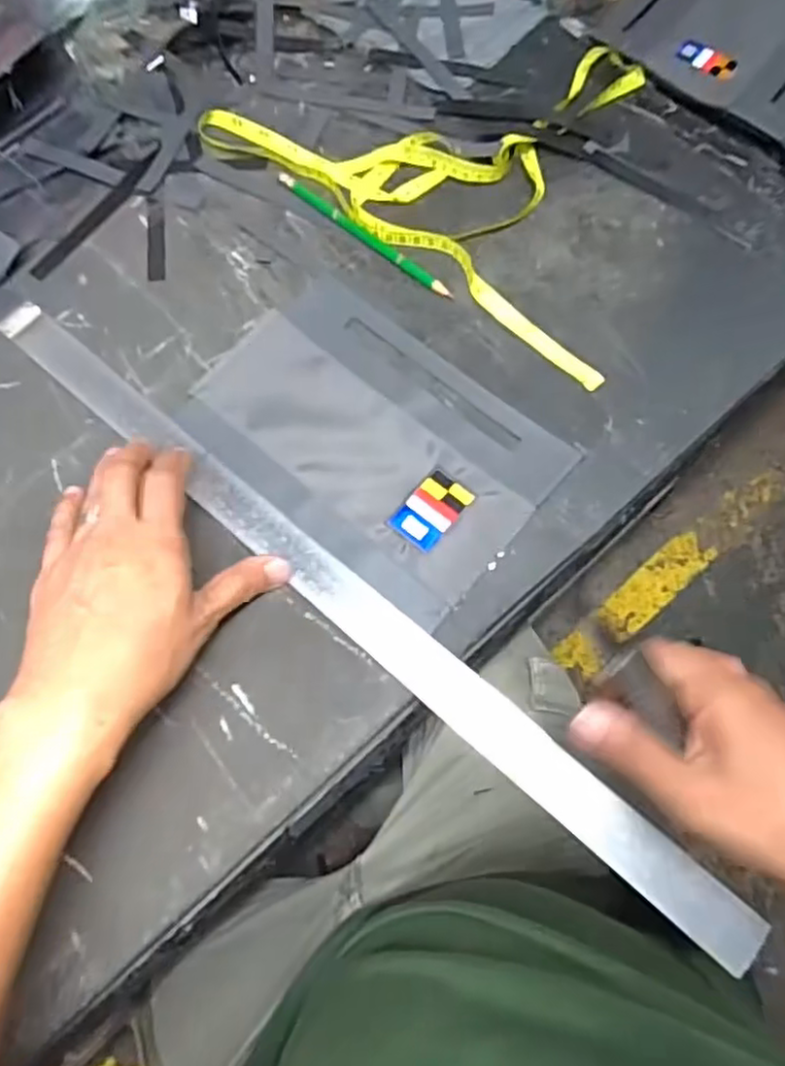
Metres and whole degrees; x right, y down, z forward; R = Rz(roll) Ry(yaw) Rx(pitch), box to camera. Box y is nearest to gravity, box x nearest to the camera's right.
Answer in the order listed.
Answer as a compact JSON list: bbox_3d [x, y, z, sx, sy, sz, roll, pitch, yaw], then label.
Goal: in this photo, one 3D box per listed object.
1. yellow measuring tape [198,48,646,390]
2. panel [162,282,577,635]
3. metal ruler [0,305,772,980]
[{"bbox_3d":[0.074,-0.300,0.522,0.357,0.013,0.267,37,75,13],"label":"yellow measuring tape"},{"bbox_3d":[-0.012,-0.063,0.439,0.219,0.005,0.151,37,74,15],"label":"panel"},{"bbox_3d":[-0.043,0.028,0.408,0.575,0.006,0.028,39,80,15],"label":"metal ruler"}]

